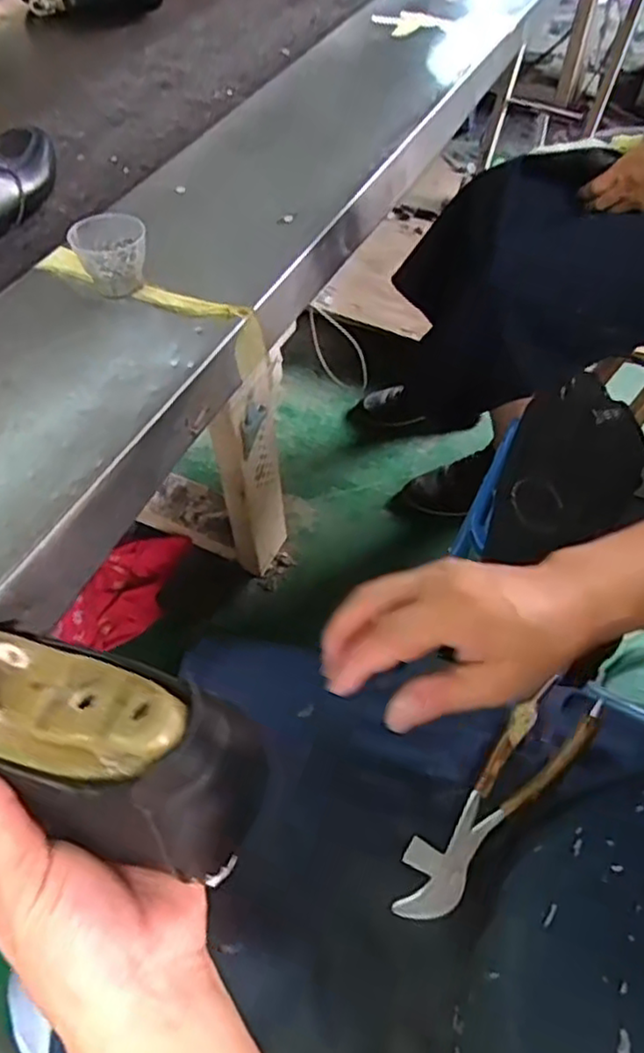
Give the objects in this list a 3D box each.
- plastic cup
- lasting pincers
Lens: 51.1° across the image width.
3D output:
[{"bbox_3d":[-0.182,-0.237,0.595,0.063,0.052,0.051,-21,56,-12],"label":"plastic cup"},{"bbox_3d":[0.117,0.184,0.458,0.046,0.026,0.187,39,64,24],"label":"lasting pincers"}]

